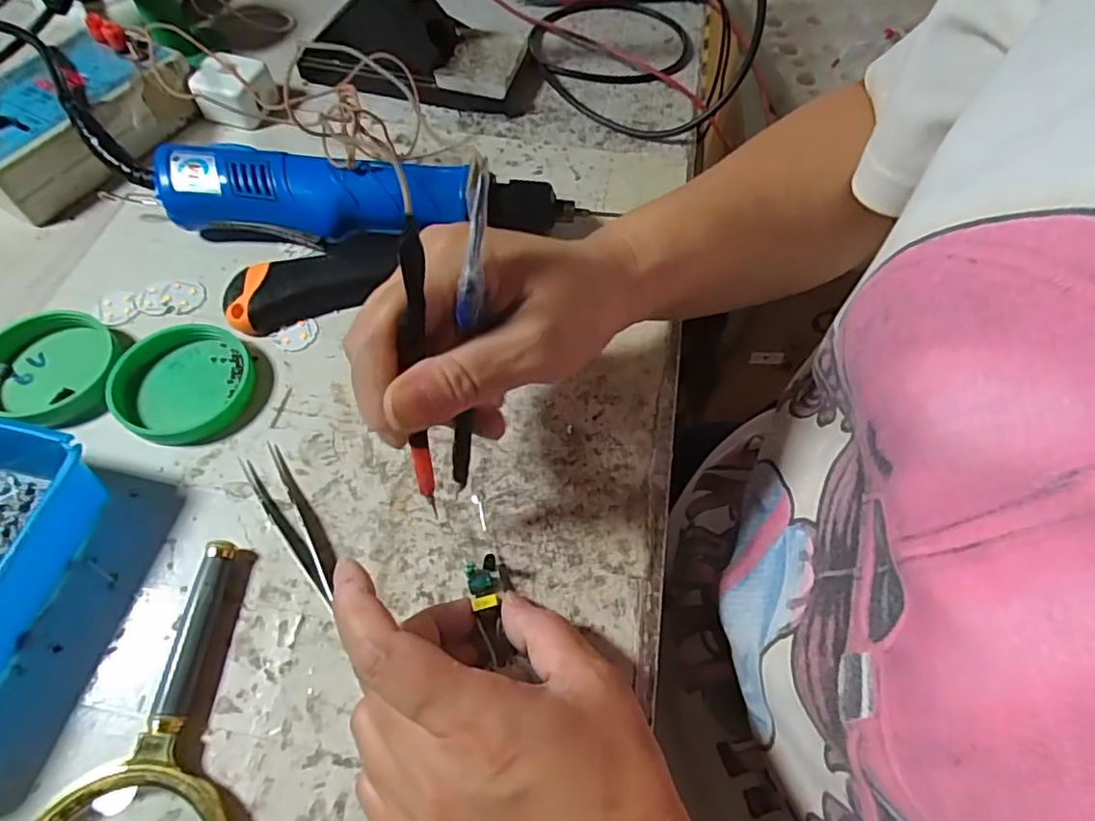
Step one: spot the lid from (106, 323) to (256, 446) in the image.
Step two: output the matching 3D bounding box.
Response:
[{"bbox_3d":[-0.183,-0.014,0.300,0.062,0.012,0.063,1,59,-1],"label":"lid"}]

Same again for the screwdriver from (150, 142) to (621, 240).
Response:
[{"bbox_3d":[-0.100,-0.121,0.349,0.245,0.042,0.036,3,59,0],"label":"screwdriver"}]

